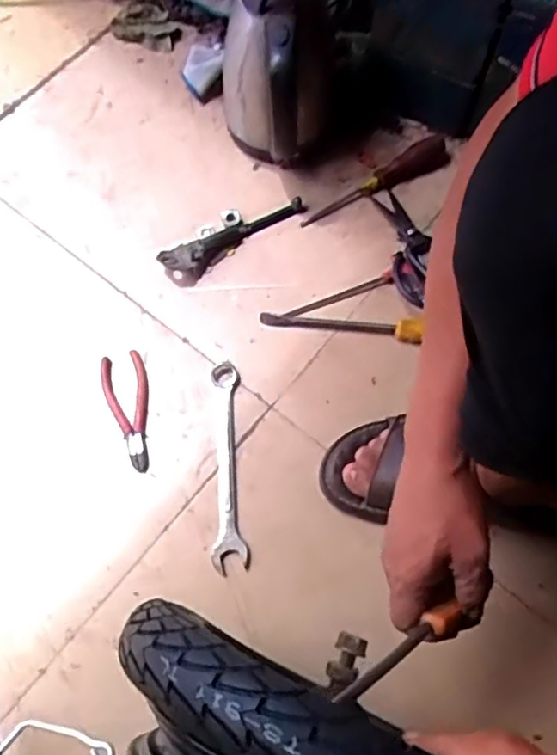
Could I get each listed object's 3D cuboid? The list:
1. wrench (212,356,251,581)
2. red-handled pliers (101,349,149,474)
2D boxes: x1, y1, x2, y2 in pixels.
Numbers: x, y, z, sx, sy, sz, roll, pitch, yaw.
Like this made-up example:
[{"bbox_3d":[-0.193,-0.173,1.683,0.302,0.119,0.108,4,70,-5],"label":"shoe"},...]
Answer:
[{"bbox_3d":[-0.059,0.096,0.736,0.038,0.008,0.238,-4,68,-1],"label":"wrench"},{"bbox_3d":[-0.173,0.038,0.755,0.051,0.013,0.146,-16,69,-6],"label":"red-handled pliers"}]

